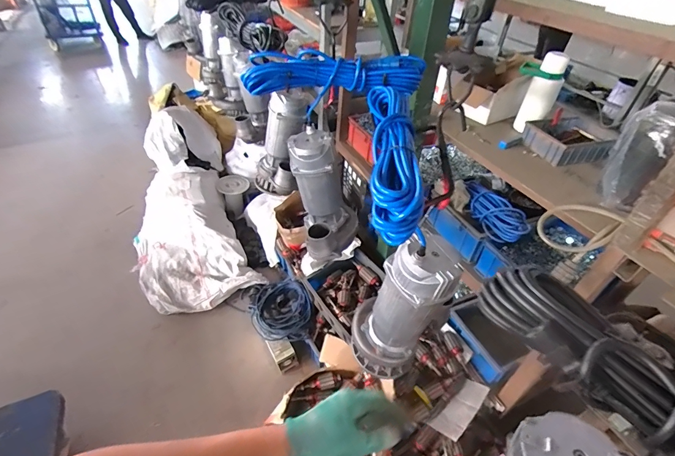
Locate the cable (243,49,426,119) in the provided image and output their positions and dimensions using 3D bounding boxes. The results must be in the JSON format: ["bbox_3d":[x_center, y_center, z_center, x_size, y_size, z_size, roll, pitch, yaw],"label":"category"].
[{"bbox_3d":[-0.001,-0.313,0.745,0.361,0.091,0.087,3,42,-2],"label":"cable"}]

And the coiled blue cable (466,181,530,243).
[{"bbox_3d":[0.563,-0.071,1.301,0.139,0.072,0.322,-10,44,-16],"label":"coiled blue cable"}]

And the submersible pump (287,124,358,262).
[{"bbox_3d":[-0.053,-0.104,1.047,0.154,0.356,0.228,11,37,40],"label":"submersible pump"}]

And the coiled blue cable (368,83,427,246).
[{"bbox_3d":[0.087,-0.125,0.560,0.071,0.081,0.348,5,42,1],"label":"coiled blue cable"}]

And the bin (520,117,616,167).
[{"bbox_3d":[0.742,-0.287,1.155,0.234,0.062,0.196,-9,43,-15],"label":"bin"}]

